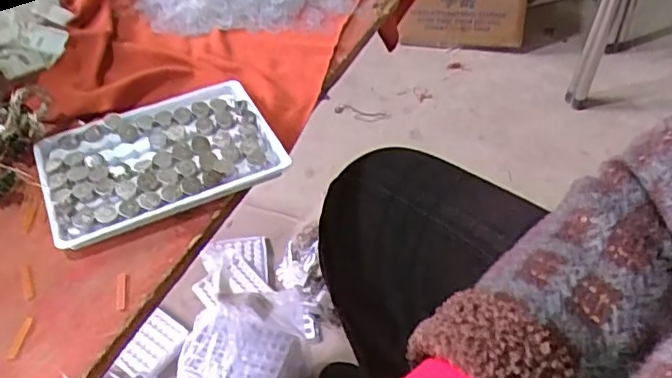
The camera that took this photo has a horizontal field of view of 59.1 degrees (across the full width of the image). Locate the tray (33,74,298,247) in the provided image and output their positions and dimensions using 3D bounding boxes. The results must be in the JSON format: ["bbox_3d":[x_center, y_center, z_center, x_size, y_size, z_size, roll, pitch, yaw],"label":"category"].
[{"bbox_3d":[-0.104,-0.020,0.351,0.129,0.013,0.096,-19,50,-17],"label":"tray"}]

